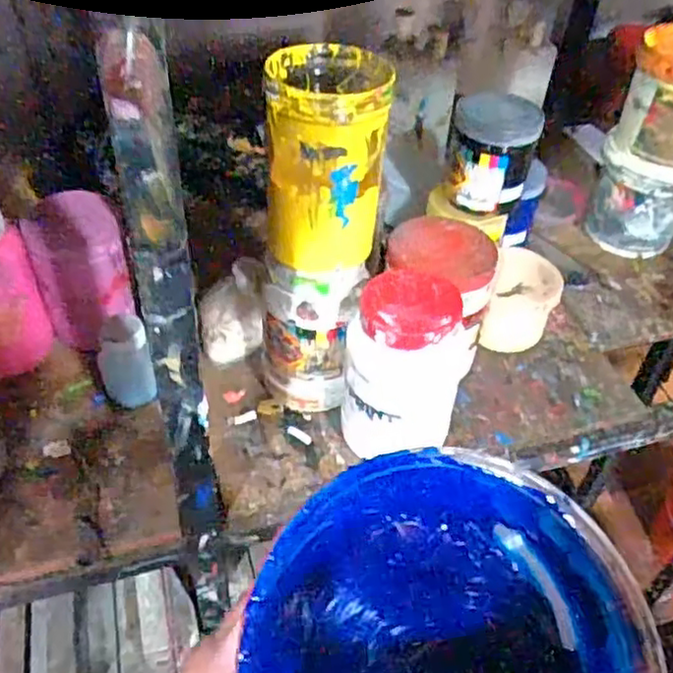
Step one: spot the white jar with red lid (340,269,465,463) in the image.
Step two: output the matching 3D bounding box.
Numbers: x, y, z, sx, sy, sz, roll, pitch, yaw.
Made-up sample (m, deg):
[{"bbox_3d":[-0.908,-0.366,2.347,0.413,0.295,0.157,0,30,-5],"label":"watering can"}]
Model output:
[{"bbox_3d":[0.061,0.027,0.605,0.093,0.163,0.094,2,44,-2],"label":"white jar with red lid"}]

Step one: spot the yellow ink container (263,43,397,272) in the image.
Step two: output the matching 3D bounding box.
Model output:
[{"bbox_3d":[-0.009,-0.137,0.543,0.089,0.143,0.094,-4,45,-9],"label":"yellow ink container"}]

